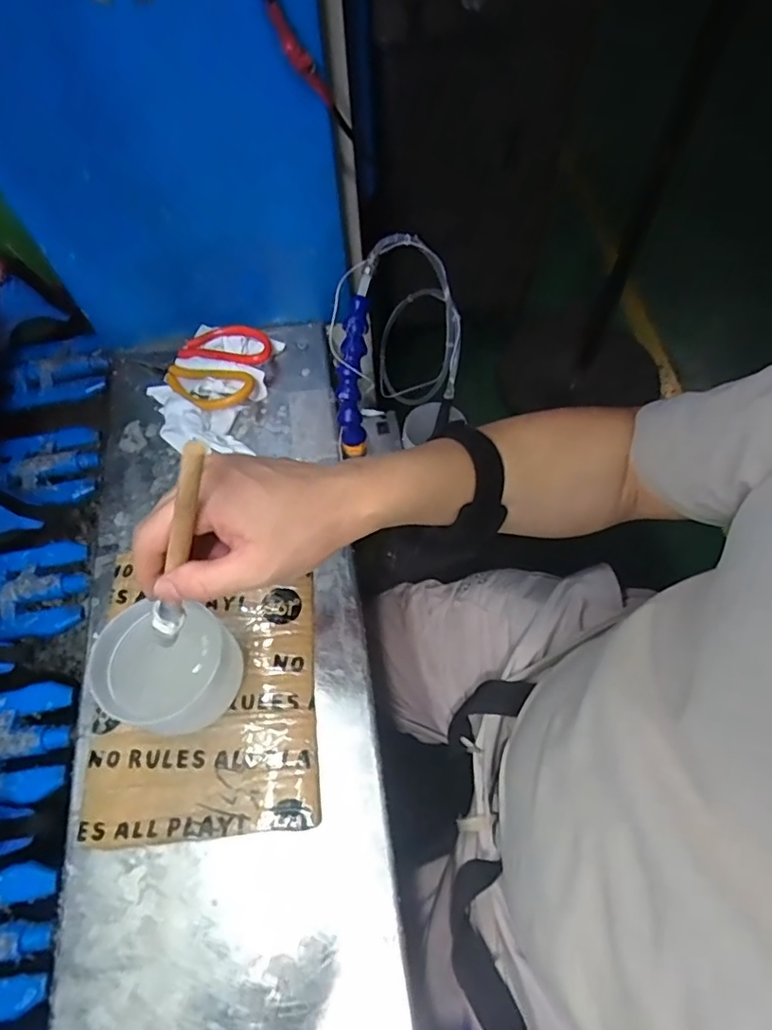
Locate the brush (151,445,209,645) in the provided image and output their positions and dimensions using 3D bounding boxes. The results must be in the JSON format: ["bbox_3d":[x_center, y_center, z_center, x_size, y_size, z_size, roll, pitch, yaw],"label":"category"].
[{"bbox_3d":[-0.115,0.025,0.315,0.015,0.177,0.012,44,46,16],"label":"brush"}]

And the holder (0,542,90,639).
[{"bbox_3d":[-0.349,0.070,0.553,0.115,0.026,0.093,0,66,-2],"label":"holder"}]

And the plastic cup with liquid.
[{"bbox_3d":[-0.164,0.112,0.434,0.094,0.061,0.092,1,66,-2],"label":"plastic cup with liquid"}]

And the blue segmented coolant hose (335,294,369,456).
[{"bbox_3d":[-0.031,-0.128,0.535,0.027,0.036,0.147,3,106,-1],"label":"blue segmented coolant hose"}]

